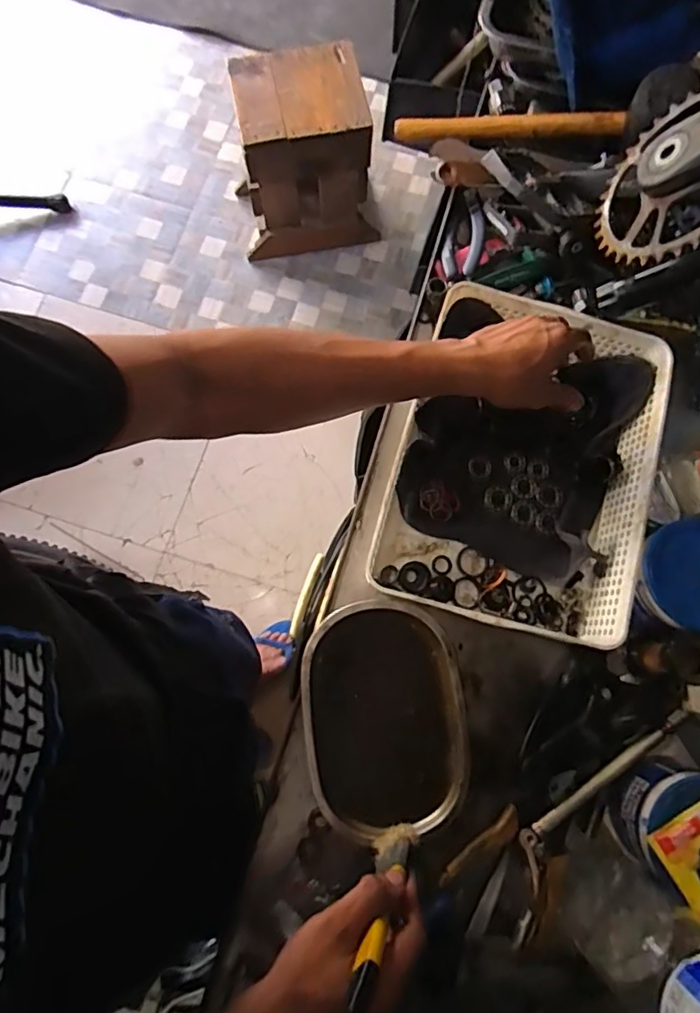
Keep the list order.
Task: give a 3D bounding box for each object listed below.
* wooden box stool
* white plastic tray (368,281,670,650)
[{"bbox_3d":[-0.126,-0.925,1.499,0.348,0.400,0.251,-11,77,-4],"label":"wooden box stool"},{"bbox_3d":[0.174,-0.043,0.585,0.247,0.076,0.324,16,77,3],"label":"white plastic tray"}]

